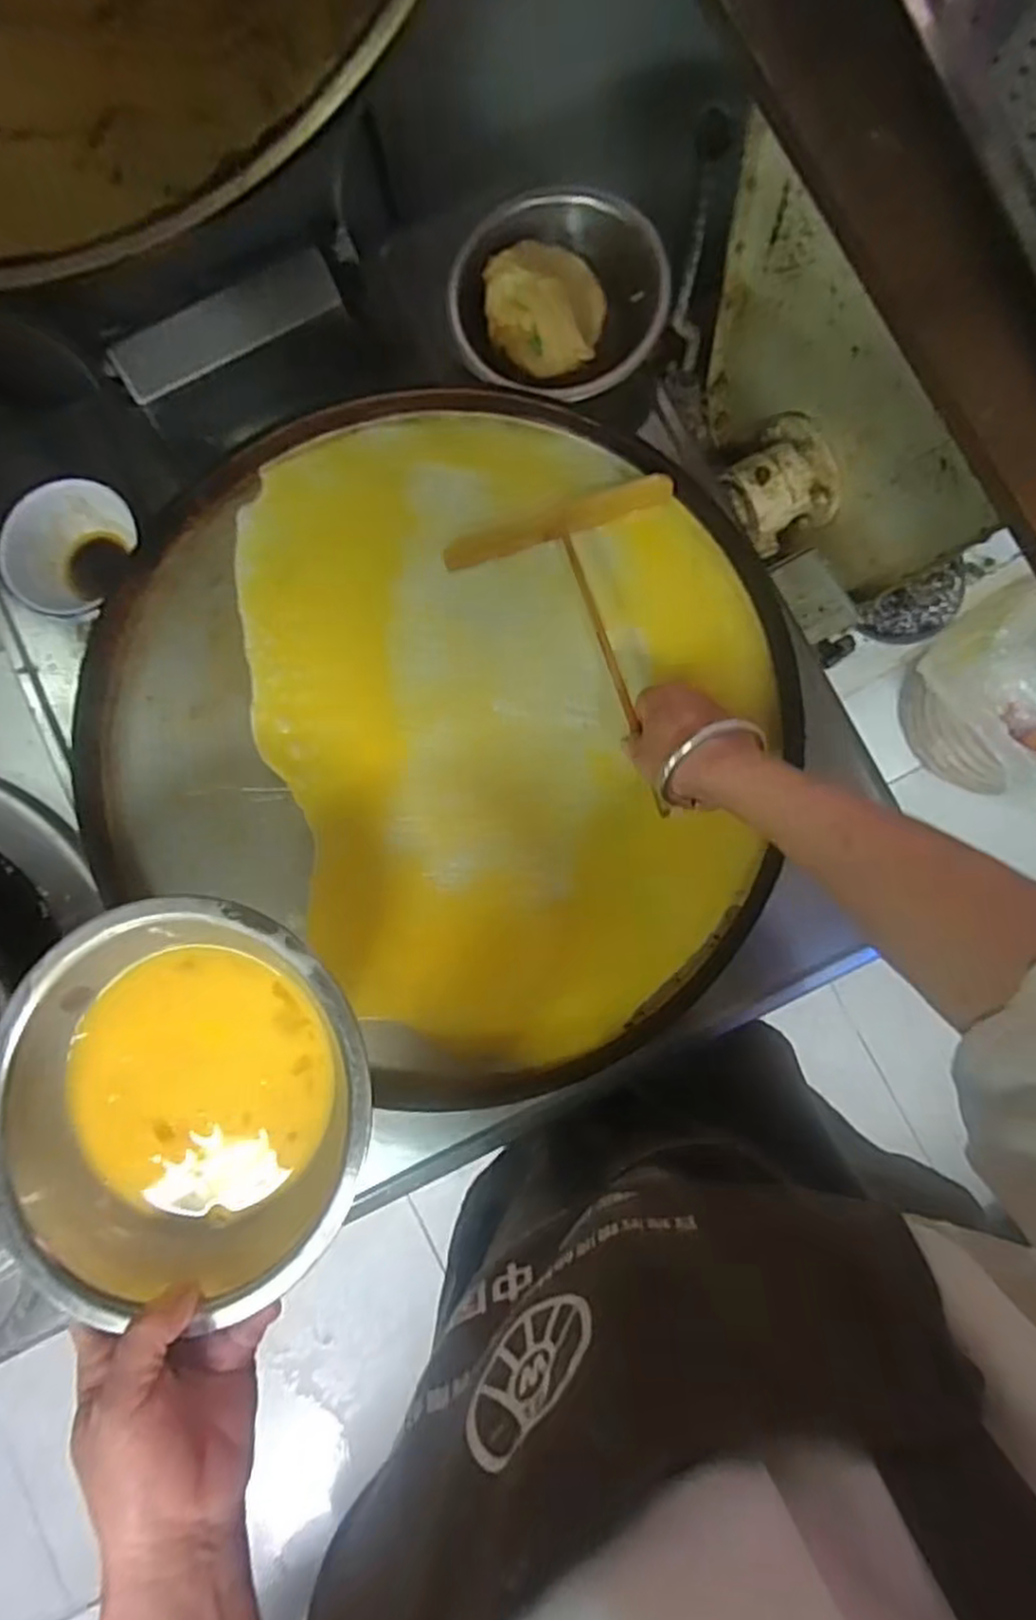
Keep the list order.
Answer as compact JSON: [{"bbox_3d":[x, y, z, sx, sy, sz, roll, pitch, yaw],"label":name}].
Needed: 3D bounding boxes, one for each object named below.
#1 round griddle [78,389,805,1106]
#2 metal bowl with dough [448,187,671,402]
[{"bbox_3d":[-0.054,-0.076,0.545,0.521,0.049,0.471,34,87,7],"label":"round griddle"},{"bbox_3d":[0.030,-0.402,0.576,0.168,0.059,0.151,6,84,4],"label":"metal bowl with dough"}]

